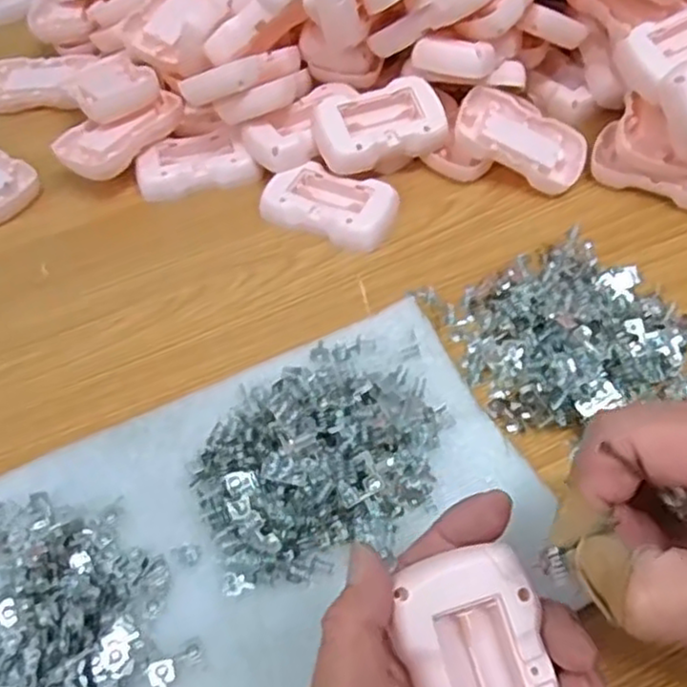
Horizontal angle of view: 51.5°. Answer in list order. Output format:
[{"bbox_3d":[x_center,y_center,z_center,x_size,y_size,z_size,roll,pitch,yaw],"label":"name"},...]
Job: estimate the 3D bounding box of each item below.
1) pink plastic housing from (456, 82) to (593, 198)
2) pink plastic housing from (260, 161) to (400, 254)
[{"bbox_3d":[0.118,-0.136,0.482,0.088,0.020,0.057,27,62,-3],"label":"pink plastic housing"},{"bbox_3d":[-0.007,-0.091,0.463,0.080,0.016,0.050,24,59,20],"label":"pink plastic housing"}]

